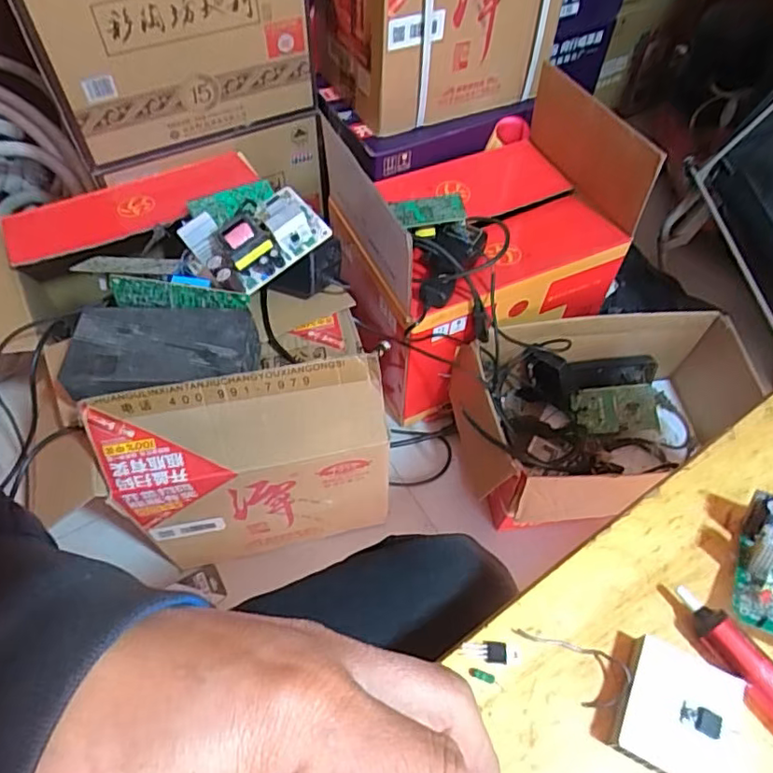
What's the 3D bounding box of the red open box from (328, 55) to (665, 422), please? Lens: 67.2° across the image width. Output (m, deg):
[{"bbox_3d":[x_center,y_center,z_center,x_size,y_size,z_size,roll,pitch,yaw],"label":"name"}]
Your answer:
[{"bbox_3d":[0.135,-0.210,0.970,0.419,0.377,0.311,-23,60,-16],"label":"red open box"}]

